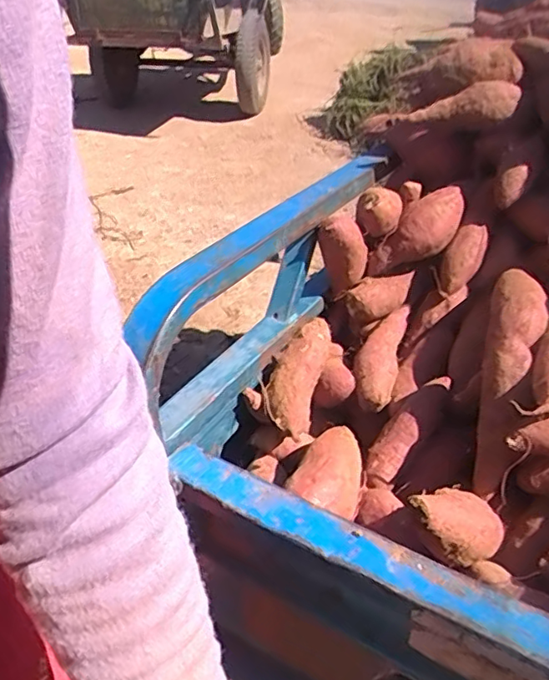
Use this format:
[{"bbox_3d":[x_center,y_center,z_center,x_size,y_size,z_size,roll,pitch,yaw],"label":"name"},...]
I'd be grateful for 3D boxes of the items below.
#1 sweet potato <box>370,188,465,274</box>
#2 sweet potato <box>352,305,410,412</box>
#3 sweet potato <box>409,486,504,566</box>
[{"bbox_3d":[0.173,-0.129,0.693,0.048,0.137,0.063,42,13,-32],"label":"sweet potato"},{"bbox_3d":[0.127,0.015,0.672,0.049,0.035,0.143,16,52,16],"label":"sweet potato"},{"bbox_3d":[0.149,0.154,0.485,0.114,0.042,0.047,27,18,-34],"label":"sweet potato"}]

